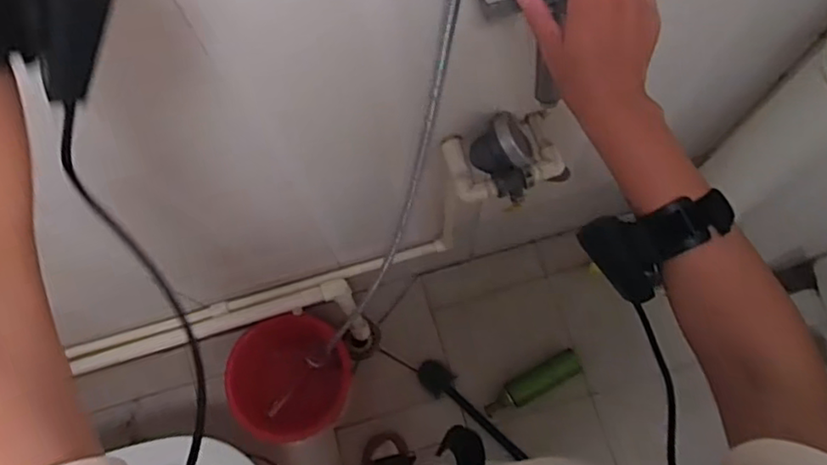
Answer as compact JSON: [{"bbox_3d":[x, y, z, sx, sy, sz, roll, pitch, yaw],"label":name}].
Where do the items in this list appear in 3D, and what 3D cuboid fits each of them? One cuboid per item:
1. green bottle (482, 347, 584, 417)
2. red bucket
[{"bbox_3d":[0.286,0.372,1.587,0.258,0.071,0.070,-28,75,-6],"label":"green bottle"},{"bbox_3d":[-0.267,0.330,1.442,0.246,0.180,0.271,19,75,8],"label":"red bucket"}]

